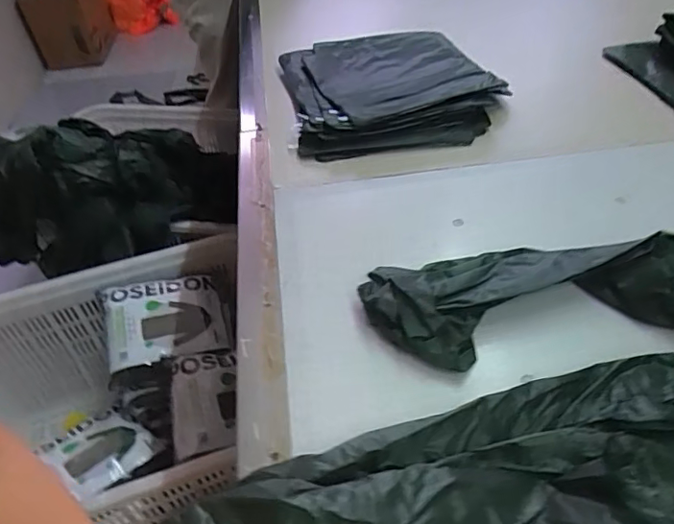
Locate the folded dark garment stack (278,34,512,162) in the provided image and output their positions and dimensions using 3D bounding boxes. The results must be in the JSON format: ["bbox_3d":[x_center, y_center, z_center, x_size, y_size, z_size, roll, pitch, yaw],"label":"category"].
[{"bbox_3d":[0.089,-0.313,0.948,0.346,0.046,0.364,-8,45,-4],"label":"folded dark garment stack"}]

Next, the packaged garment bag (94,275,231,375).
[{"bbox_3d":[-0.394,0.122,1.221,0.253,0.050,0.200,-14,45,-10],"label":"packaged garment bag"}]

